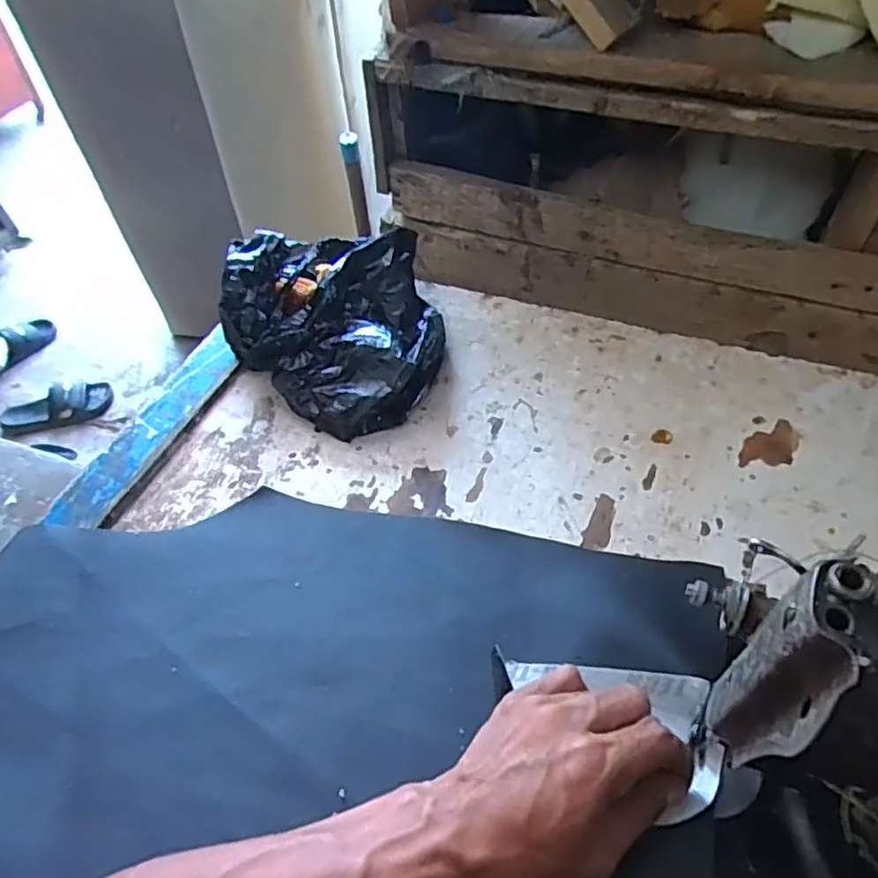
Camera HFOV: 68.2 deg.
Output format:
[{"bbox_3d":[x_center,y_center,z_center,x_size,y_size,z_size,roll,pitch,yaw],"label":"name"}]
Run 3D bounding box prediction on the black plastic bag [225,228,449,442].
[{"bbox_3d":[-0.089,-0.101,0.555,0.179,0.088,0.195,-10,52,-3],"label":"black plastic bag"}]

